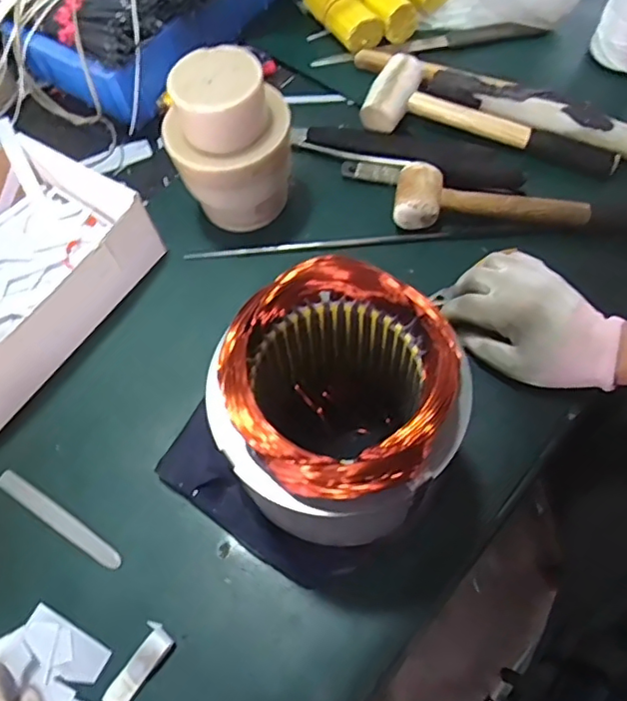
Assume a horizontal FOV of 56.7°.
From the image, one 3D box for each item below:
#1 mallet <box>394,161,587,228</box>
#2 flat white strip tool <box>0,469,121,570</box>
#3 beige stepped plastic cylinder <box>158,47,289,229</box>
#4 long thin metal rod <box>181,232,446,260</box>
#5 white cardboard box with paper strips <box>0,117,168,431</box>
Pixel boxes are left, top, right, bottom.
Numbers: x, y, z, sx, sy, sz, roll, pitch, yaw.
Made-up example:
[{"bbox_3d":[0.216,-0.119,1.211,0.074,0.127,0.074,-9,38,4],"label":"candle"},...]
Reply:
[{"bbox_3d":[0.169,-0.145,0.566,0.180,0.044,0.057,2,64,4],"label":"mallet"},{"bbox_3d":[-0.207,0.135,0.470,0.129,0.004,0.016,29,69,16],"label":"flat white strip tool"},{"bbox_3d":[-0.077,-0.187,0.537,0.107,0.148,0.098,-1,64,3],"label":"beige stepped plastic cylinder"},{"bbox_3d":[0.003,-0.104,0.573,0.253,0.005,0.011,-4,65,0],"label":"long thin metal rod"},{"bbox_3d":[-0.296,-0.068,0.532,0.198,0.063,0.255,31,70,17],"label":"white cardboard box with paper strips"}]

